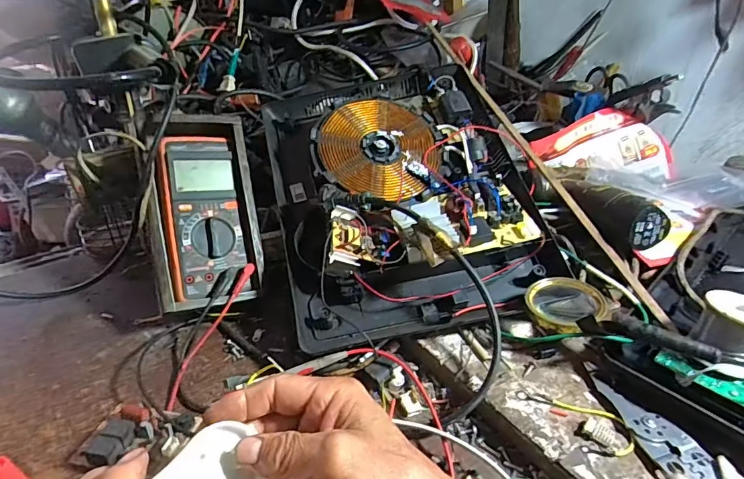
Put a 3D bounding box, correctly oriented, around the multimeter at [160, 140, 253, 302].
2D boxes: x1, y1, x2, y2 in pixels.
[{"bbox_3d":[-0.176,-0.028,0.481,0.072,0.029,0.175,-8,79,-14],"label":"multimeter"}]

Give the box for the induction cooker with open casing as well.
[{"bbox_3d":[0.029,-0.074,0.538,0.324,0.106,0.386,-12,57,-8],"label":"induction cooker with open casing"}]

